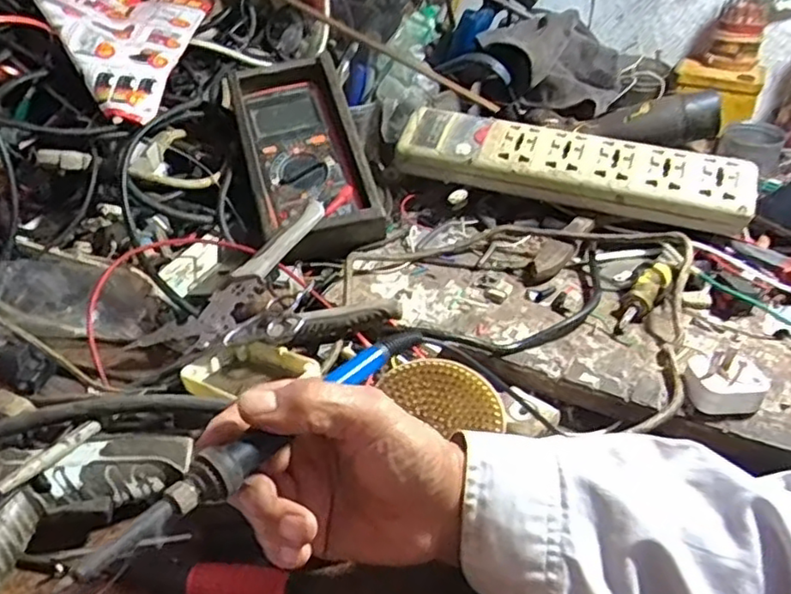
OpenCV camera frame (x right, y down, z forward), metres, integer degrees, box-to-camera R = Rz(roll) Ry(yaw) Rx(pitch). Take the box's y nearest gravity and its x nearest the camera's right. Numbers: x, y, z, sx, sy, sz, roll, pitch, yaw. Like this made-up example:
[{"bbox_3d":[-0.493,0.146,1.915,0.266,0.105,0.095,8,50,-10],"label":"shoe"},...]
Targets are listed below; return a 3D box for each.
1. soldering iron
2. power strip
[{"bbox_3d":[-0.054,0.061,0.313,0.022,0.018,0.202,25,38,28],"label":"soldering iron"},{"bbox_3d":[0.175,-0.135,0.659,0.334,0.028,0.090,14,62,12],"label":"power strip"}]

